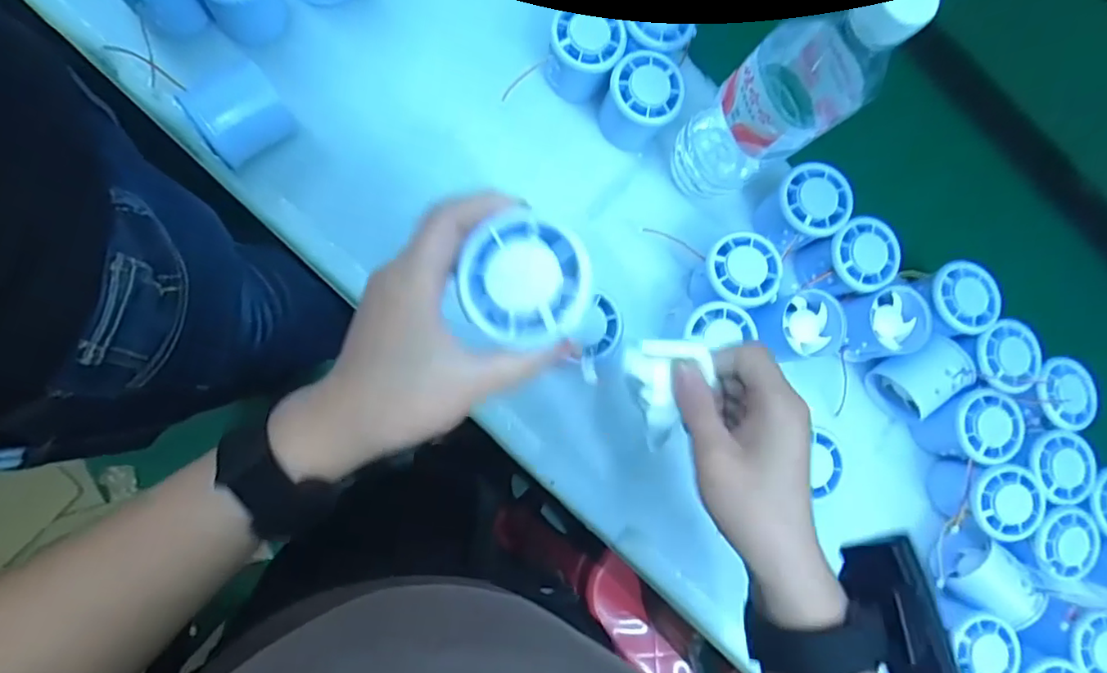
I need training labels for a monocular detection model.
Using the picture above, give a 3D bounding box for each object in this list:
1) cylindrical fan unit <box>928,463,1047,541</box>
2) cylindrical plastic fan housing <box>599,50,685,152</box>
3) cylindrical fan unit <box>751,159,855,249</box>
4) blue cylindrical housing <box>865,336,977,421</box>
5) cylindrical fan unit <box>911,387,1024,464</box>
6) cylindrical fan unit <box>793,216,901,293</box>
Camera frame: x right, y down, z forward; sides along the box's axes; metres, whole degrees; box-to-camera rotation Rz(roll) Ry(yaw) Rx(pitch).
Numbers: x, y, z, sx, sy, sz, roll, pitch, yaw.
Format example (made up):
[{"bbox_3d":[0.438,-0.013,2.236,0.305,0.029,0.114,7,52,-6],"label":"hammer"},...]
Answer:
[{"bbox_3d":[0.340,0.126,0.455,0.051,0.052,0.053,1,84,-9],"label":"cylindrical fan unit"},{"bbox_3d":[0.066,-0.180,0.448,0.052,0.063,0.049,24,81,-6],"label":"cylindrical plastic fan housing"},{"bbox_3d":[0.194,-0.101,0.460,0.054,0.058,0.054,1,84,-9],"label":"cylindrical fan unit"},{"bbox_3d":[0.291,0.033,0.464,0.057,0.053,0.058,-34,90,-11],"label":"blue cylindrical housing"},{"bbox_3d":[0.328,0.070,0.464,0.055,0.057,0.054,1,84,-9],"label":"cylindrical fan unit"},{"bbox_3d":[0.232,-0.060,0.461,0.057,0.051,0.054,1,84,-9],"label":"cylindrical fan unit"}]

